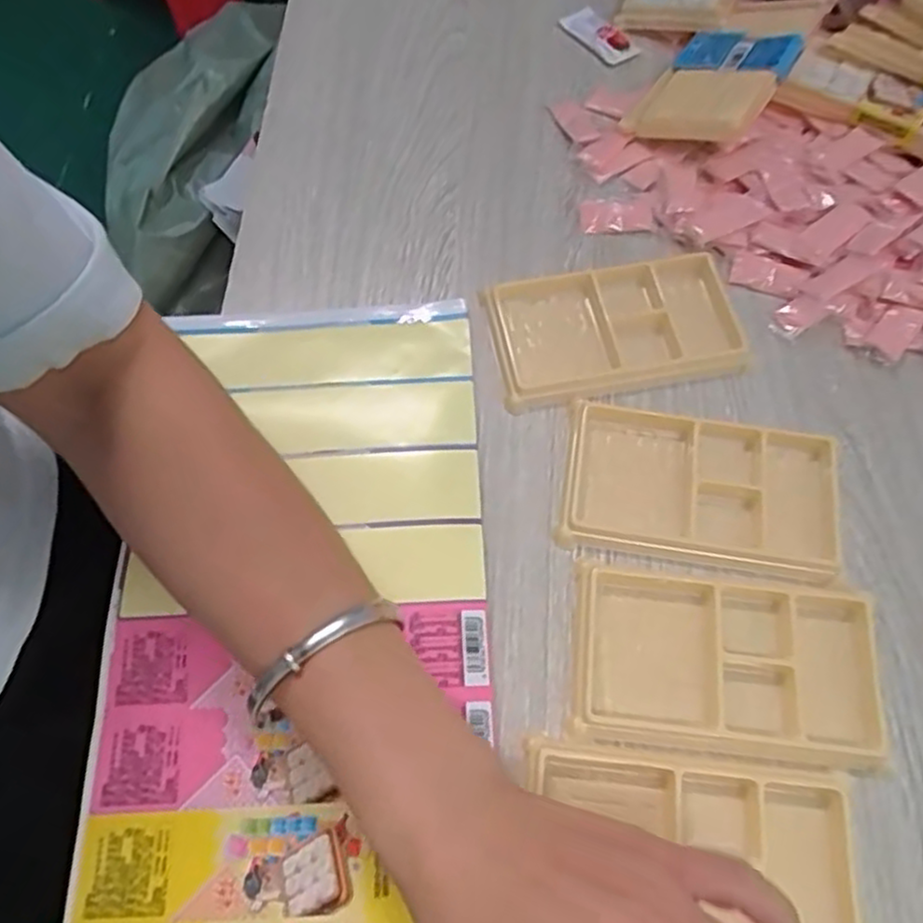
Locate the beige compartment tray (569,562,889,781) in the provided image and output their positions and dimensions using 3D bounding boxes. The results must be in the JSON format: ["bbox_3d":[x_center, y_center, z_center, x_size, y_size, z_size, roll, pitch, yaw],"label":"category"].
[{"bbox_3d":[0.122,0.091,0.328,0.139,0.011,0.078,6,65,3],"label":"beige compartment tray"}]

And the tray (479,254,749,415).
[{"bbox_3d":[0.083,-0.073,0.396,0.133,0.011,0.075,-11,65,-5],"label":"tray"}]

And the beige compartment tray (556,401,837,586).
[{"bbox_3d":[0.120,0.015,0.363,0.136,0.010,0.076,10,65,4],"label":"beige compartment tray"}]

